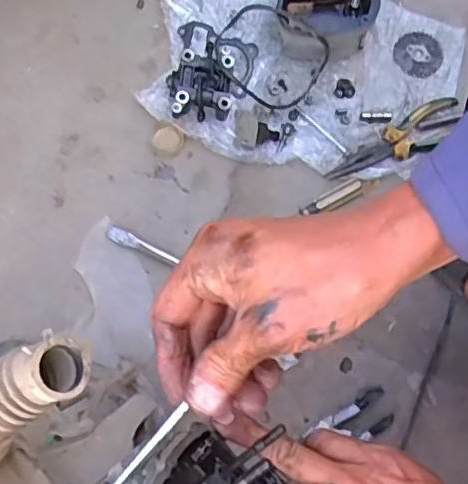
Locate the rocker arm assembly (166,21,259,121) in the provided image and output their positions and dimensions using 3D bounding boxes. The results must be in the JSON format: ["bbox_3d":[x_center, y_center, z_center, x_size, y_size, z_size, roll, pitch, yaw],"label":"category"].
[{"bbox_3d":[-0.030,-0.204,0.725,0.095,0.045,0.125,15,78,2],"label":"rocker arm assembly"}]

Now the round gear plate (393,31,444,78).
[{"bbox_3d":[0.238,-0.242,0.778,0.066,0.013,0.058,-6,78,-3],"label":"round gear plate"}]

